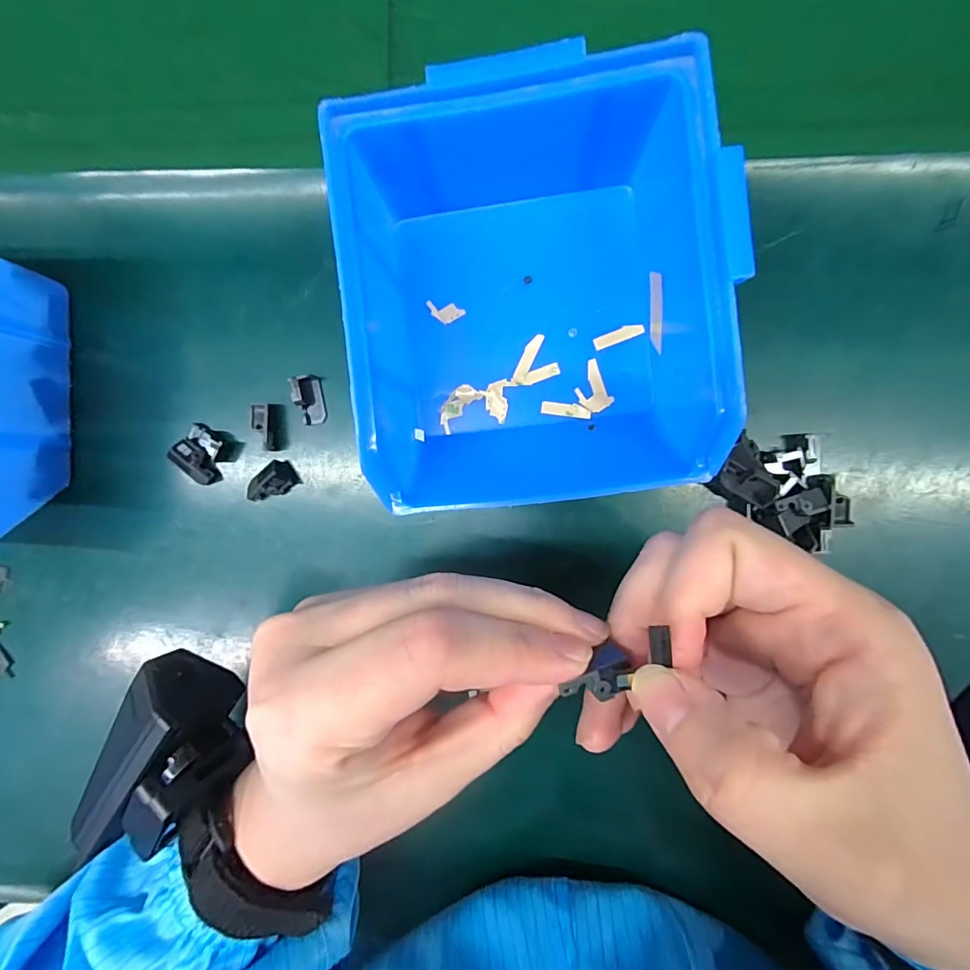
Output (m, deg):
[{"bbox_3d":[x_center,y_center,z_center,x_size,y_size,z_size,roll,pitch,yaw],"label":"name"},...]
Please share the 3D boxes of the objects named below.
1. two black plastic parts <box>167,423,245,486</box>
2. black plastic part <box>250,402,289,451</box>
[{"bbox_3d":[-0.132,-0.014,0.218,0.022,0.011,0.025,30,92,4],"label":"two black plastic parts"},{"bbox_3d":[-0.100,-0.027,0.216,0.013,0.008,0.021,-4,90,4],"label":"black plastic part"}]

